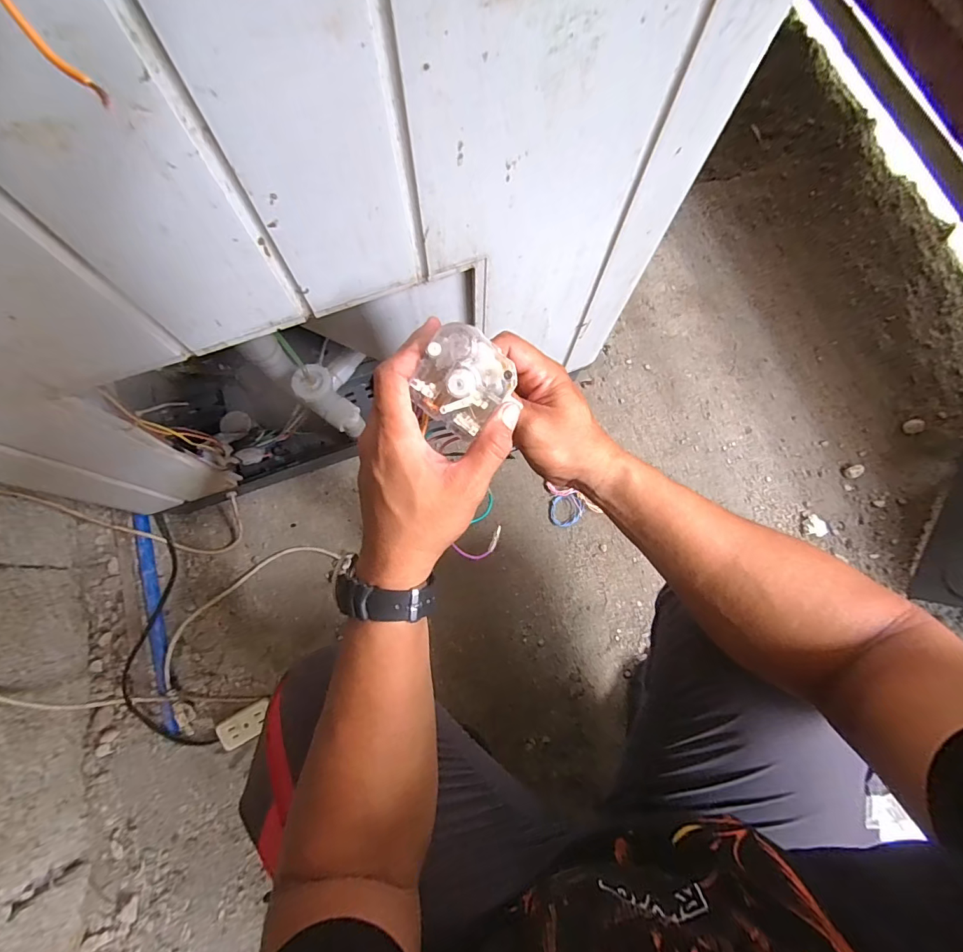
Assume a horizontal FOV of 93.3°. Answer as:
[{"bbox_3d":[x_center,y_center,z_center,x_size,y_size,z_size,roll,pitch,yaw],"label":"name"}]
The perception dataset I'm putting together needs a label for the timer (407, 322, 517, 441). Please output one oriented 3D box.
[{"bbox_3d":[-0.010,-0.062,0.296,0.052,0.034,0.059,36,105,5],"label":"timer"}]

